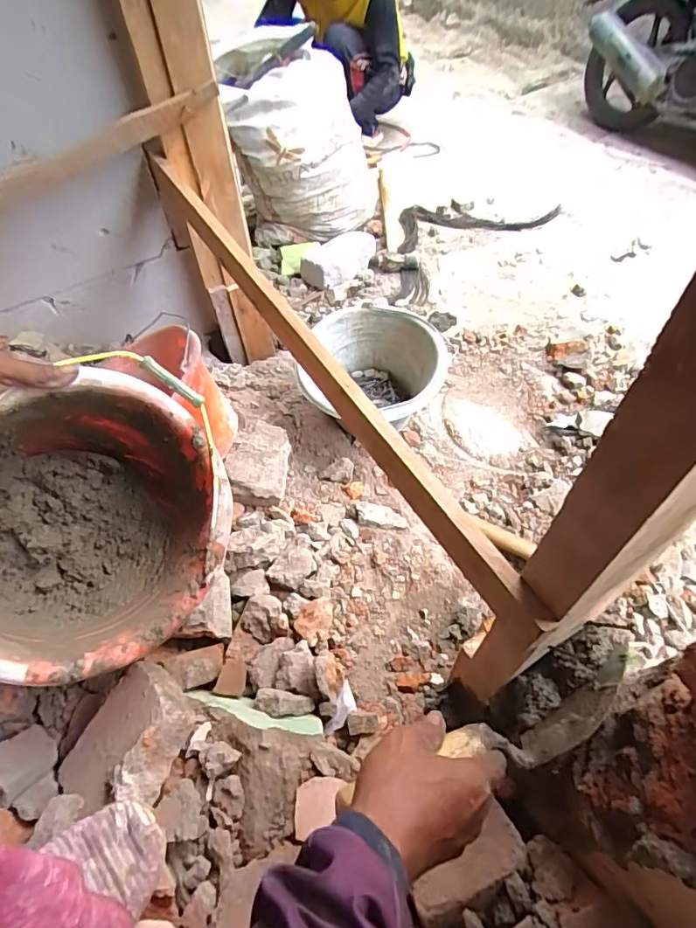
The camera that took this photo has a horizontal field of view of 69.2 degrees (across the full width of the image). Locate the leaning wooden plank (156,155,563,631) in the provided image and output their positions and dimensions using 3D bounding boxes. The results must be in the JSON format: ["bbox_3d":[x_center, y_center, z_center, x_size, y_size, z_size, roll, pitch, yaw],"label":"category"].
[{"bbox_3d":[-0.087,-0.182,0.598,0.020,0.060,0.891,-27,57,-16],"label":"leaning wooden plank"}]

